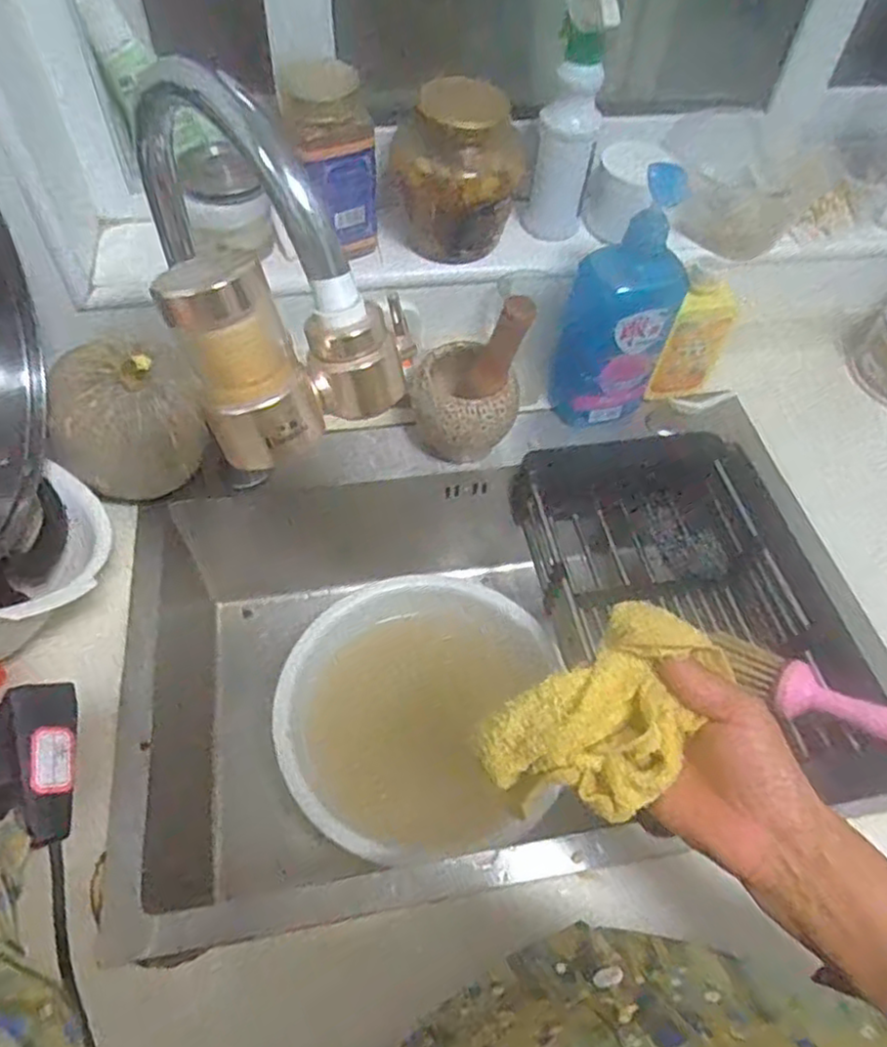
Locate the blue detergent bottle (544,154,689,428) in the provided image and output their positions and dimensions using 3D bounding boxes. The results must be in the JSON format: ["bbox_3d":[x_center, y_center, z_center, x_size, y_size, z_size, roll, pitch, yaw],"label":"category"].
[{"bbox_3d":[0.172,-0.200,0.674,0.092,0.218,0.066,-20,58,-16],"label":"blue detergent bottle"}]

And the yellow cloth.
[{"bbox_3d":[0.090,0.106,0.373,0.116,0.084,0.079,-25,59,-19],"label":"yellow cloth"}]

